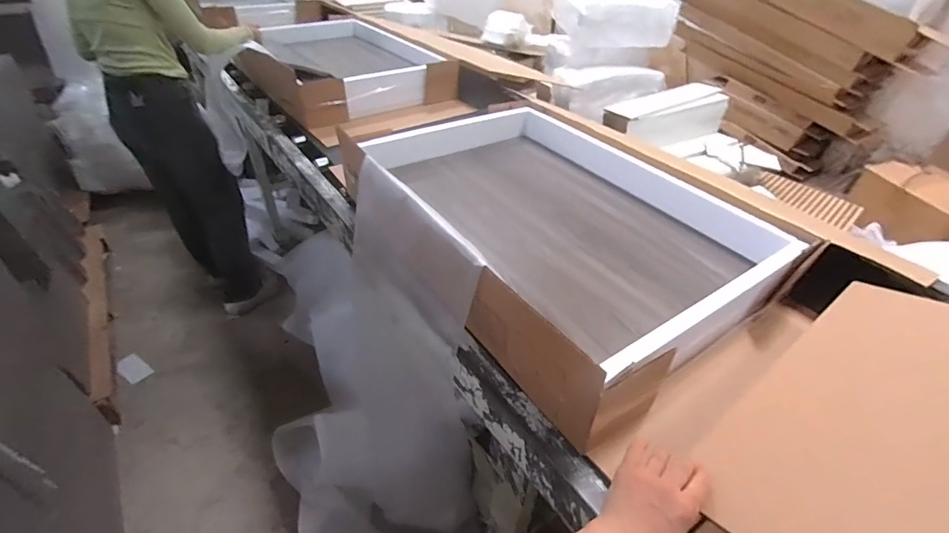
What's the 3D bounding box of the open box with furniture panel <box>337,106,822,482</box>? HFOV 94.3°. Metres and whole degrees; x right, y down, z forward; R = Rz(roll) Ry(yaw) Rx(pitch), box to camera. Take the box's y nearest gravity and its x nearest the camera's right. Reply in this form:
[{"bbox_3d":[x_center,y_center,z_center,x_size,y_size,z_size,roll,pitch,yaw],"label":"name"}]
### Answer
[{"bbox_3d":[0.156,-0.110,0.969,0.668,0.201,0.919,-29,49,-32],"label":"open box with furniture panel"}]

